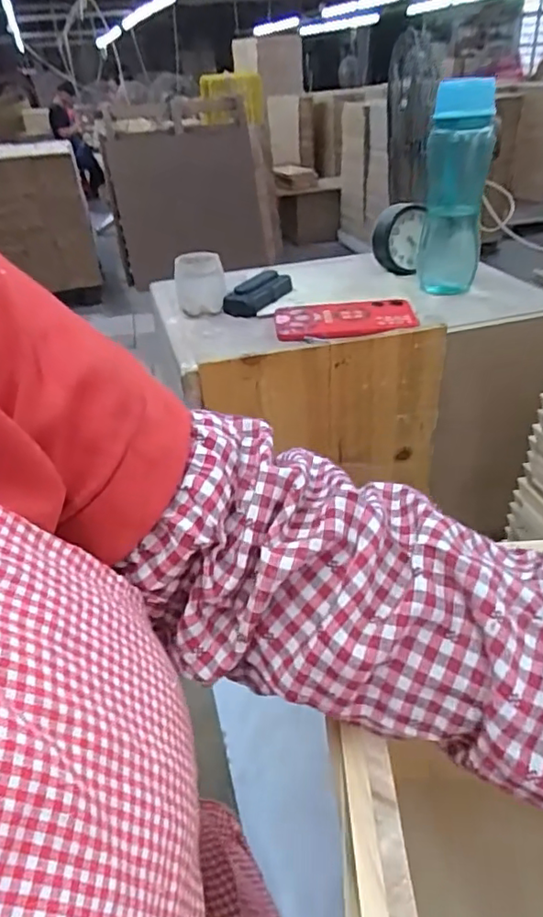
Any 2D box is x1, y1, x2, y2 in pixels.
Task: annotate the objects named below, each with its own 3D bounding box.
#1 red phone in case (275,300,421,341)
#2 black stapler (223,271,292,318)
[{"bbox_3d":[0.085,-0.161,0.678,0.159,0.013,0.088,-4,34,3],"label":"red phone in case"},{"bbox_3d":[-0.015,-0.219,0.766,0.051,0.031,0.111,18,40,31],"label":"black stapler"}]

